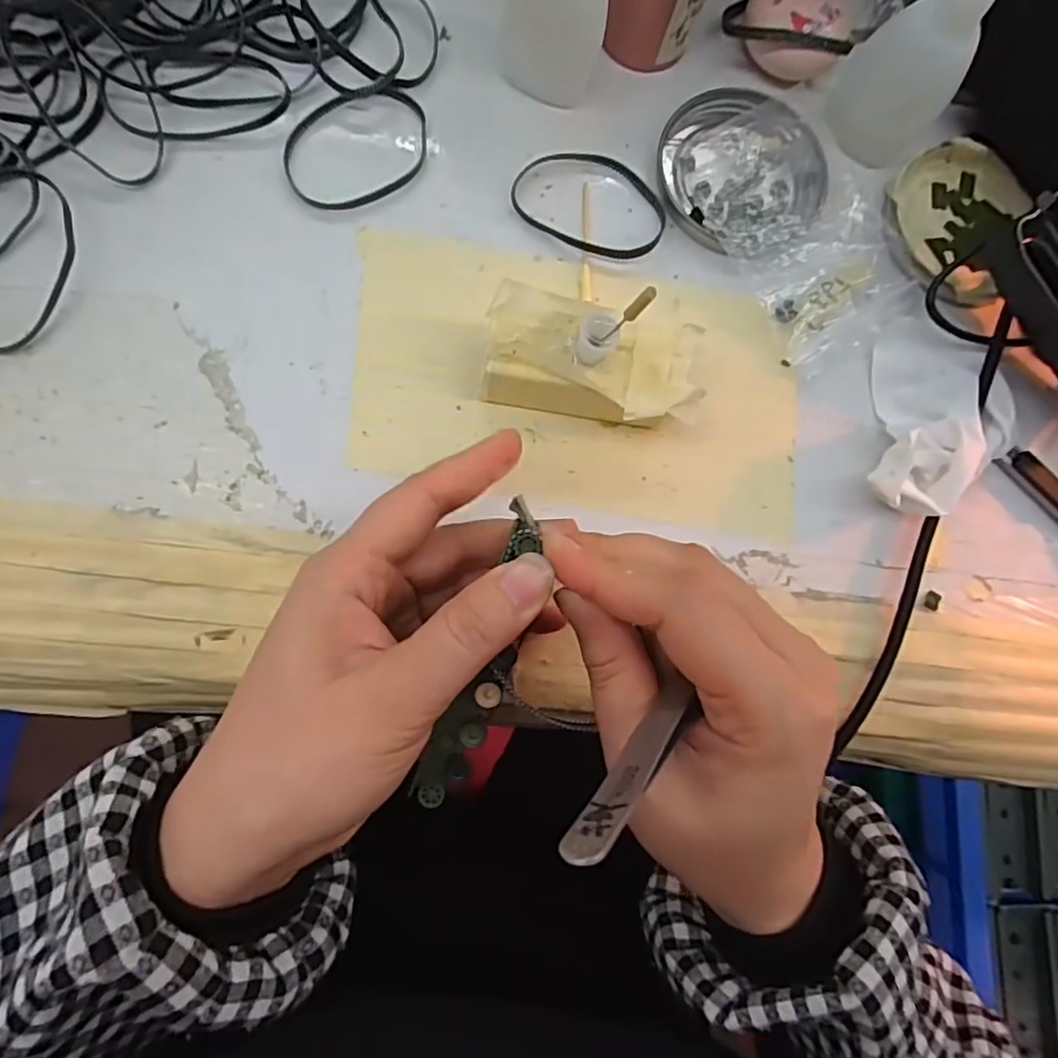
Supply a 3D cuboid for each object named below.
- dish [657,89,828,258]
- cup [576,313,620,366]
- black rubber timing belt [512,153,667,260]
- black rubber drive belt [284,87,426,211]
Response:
[{"bbox_3d":[0.098,-0.164,0.289,0.074,0.007,0.079,1,83,-7],"label":"dish"},{"bbox_3d":[0.025,-0.071,0.232,0.013,0.018,0.013,1,79,-5],"label":"cup"},{"bbox_3d":[0.028,-0.149,0.285,0.070,0.004,0.046,27,81,-3],"label":"black rubber timing belt"},{"bbox_3d":[-0.075,-0.168,0.276,0.067,0.004,0.048,-31,88,-9],"label":"black rubber drive belt"}]

